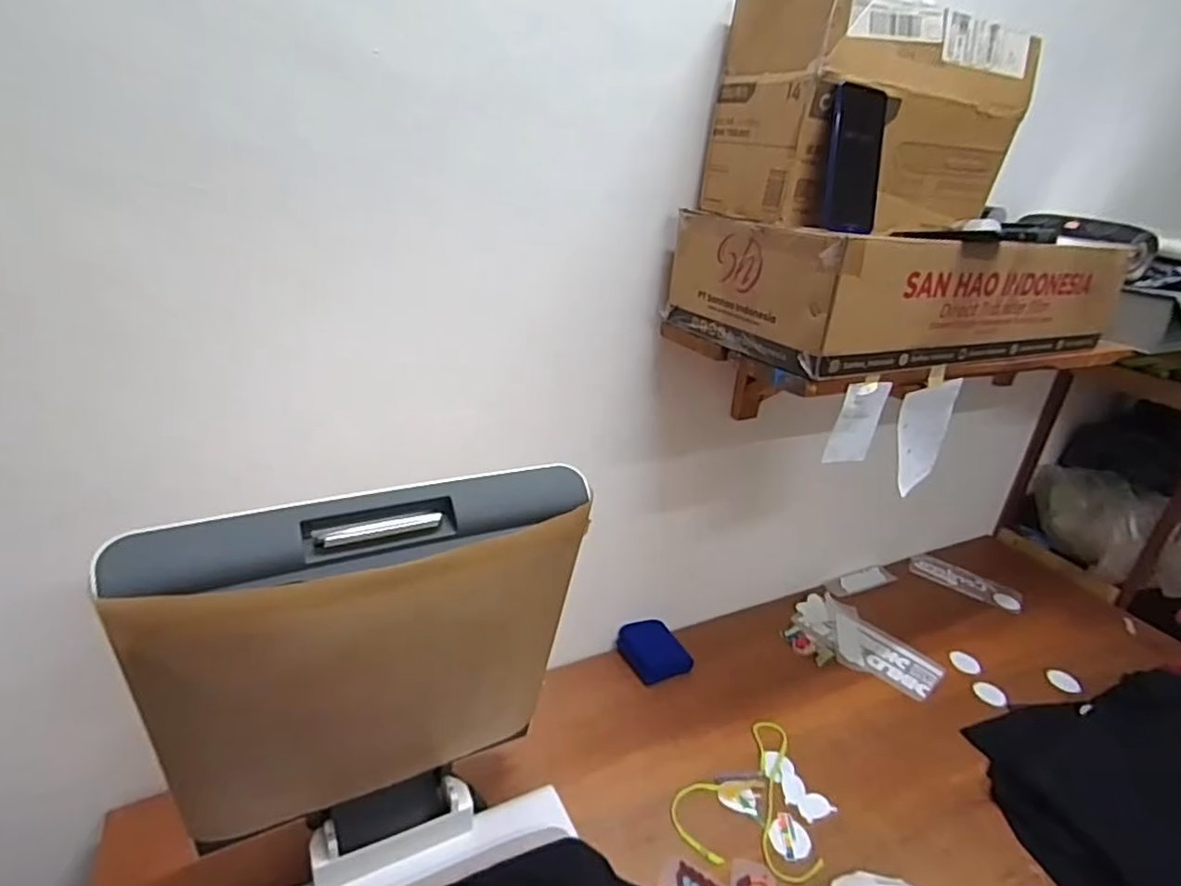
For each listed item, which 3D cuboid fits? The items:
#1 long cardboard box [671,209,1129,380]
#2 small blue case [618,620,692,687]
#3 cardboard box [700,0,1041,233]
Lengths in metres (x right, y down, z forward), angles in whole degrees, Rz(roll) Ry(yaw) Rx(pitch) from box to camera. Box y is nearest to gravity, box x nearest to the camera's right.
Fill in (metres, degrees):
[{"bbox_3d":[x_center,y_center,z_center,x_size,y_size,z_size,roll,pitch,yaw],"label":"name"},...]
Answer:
[{"bbox_3d":[0.444,-0.232,0.899,0.594,0.142,0.280,-8,30,-26],"label":"long cardboard box"},{"bbox_3d":[0.120,0.386,1.191,0.115,0.039,0.120,-9,31,-28],"label":"small blue case"},{"bbox_3d":[0.357,-0.419,0.827,0.355,0.232,0.210,-8,30,-26],"label":"cardboard box"}]

